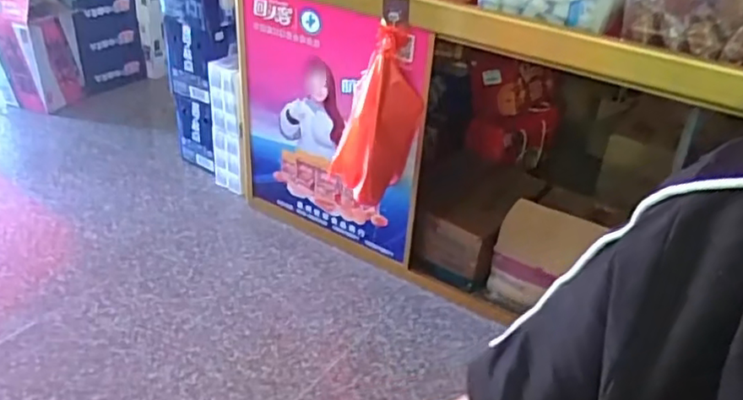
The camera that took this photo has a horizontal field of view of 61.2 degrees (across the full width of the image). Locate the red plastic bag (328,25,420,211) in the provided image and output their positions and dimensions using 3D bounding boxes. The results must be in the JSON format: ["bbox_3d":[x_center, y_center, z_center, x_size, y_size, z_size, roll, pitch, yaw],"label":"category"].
[{"bbox_3d":[0.013,-0.185,1.437,0.121,0.370,0.150,30,39,35],"label":"red plastic bag"}]

